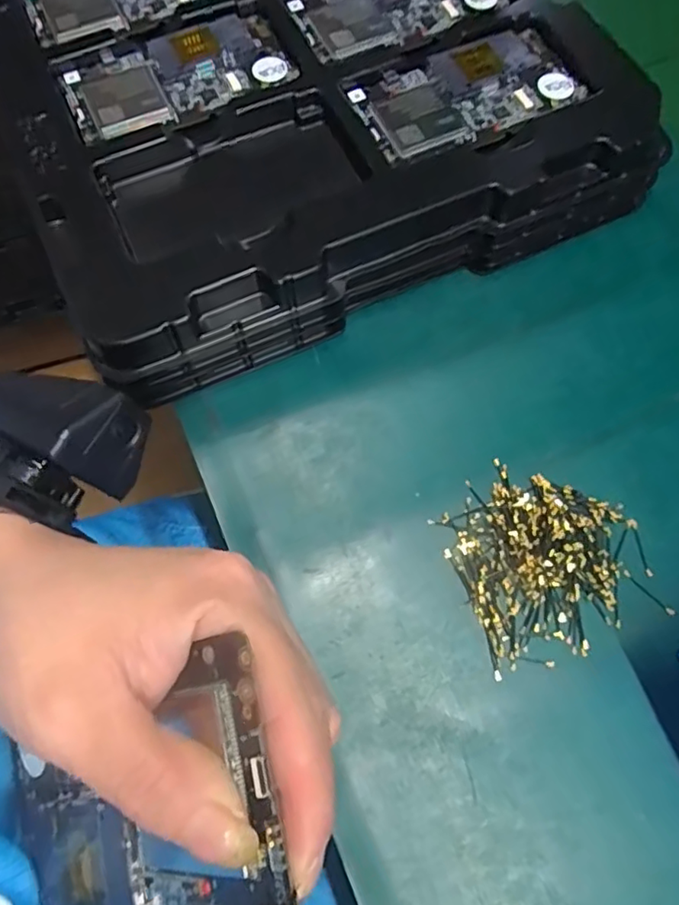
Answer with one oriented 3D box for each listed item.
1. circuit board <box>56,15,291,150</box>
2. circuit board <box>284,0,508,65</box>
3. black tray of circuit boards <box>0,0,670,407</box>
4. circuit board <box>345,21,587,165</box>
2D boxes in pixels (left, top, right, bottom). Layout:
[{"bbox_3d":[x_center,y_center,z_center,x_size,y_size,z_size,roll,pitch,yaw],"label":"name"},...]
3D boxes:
[{"bbox_3d":[-0.095,-0.218,0.343,0.125,0.006,0.072,-24,70,-8],"label":"circuit board"},{"bbox_3d":[0.035,-0.277,0.364,0.122,0.007,0.065,-23,70,-8],"label":"circuit board"},{"bbox_3d":[-0.084,-0.333,0.405,0.336,0.051,0.570,-25,71,-9],"label":"black tray of circuit boards"},{"bbox_3d":[0.072,-0.205,0.335,0.122,0.008,0.066,-23,70,-8],"label":"circuit board"}]

